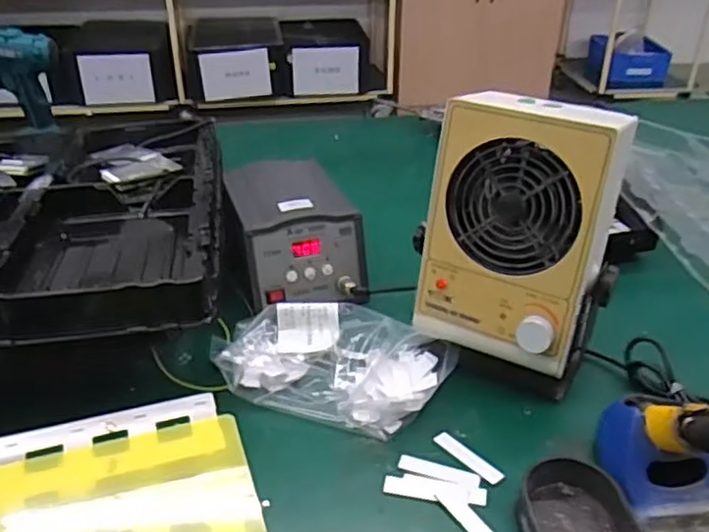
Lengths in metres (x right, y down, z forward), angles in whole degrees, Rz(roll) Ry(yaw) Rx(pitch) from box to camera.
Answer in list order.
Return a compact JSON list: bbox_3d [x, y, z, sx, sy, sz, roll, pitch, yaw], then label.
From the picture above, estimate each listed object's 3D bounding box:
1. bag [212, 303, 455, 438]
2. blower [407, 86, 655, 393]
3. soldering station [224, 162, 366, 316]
[{"bbox_3d":[-0.020,0.089,0.634,0.212,0.052,0.120,12,33,17],"label":"bag"},{"bbox_3d":[0.153,-0.008,0.609,0.158,0.269,0.125,20,36,29],"label":"blower"},{"bbox_3d":[-0.073,-0.045,0.781,0.133,0.088,0.203,-8,32,-14],"label":"soldering station"}]

